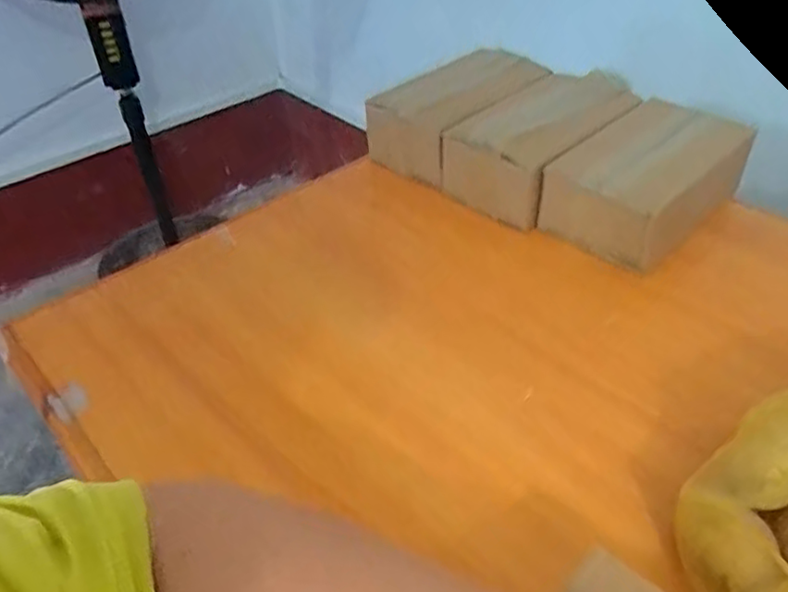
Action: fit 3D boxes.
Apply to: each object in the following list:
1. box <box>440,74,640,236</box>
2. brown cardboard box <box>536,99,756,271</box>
[{"bbox_3d":[0.152,-0.164,0.695,0.130,0.075,0.205,26,47,32],"label":"box"},{"bbox_3d":[0.241,-0.111,0.636,0.198,0.072,0.118,-32,46,-31],"label":"brown cardboard box"}]

